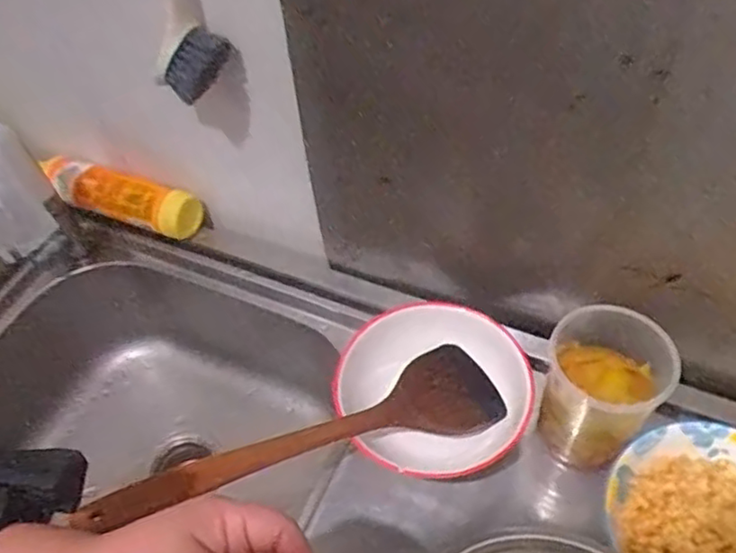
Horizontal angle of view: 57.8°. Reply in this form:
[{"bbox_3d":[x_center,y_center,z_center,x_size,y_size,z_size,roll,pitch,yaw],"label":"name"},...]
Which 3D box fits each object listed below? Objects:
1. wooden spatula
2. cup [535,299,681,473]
[{"bbox_3d":[-0.045,0.136,0.573,0.364,0.033,0.085,-11,49,-29],"label":"wooden spatula"},{"bbox_3d":[0.205,0.098,0.587,0.093,0.118,0.098,-2,52,3],"label":"cup"}]

